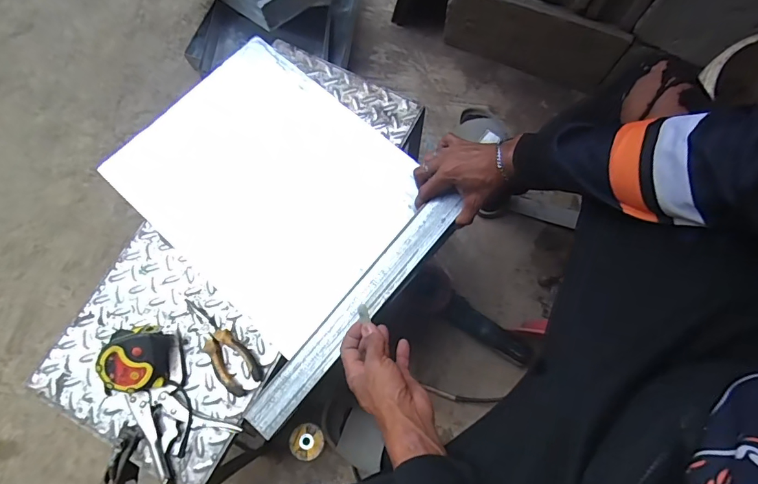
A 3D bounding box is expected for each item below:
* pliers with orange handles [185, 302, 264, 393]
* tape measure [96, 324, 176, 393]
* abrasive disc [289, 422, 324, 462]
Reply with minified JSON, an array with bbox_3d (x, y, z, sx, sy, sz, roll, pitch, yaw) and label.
[{"bbox_3d":[-0.226,0.143,0.600,0.048,0.018,0.155,-39,76,-9],"label":"pliers with orange handles"},{"bbox_3d":[-0.329,0.157,0.572,0.079,0.056,0.088,3,74,2],"label":"tape measure"},{"bbox_3d":[-0.145,0.402,0.848,0.066,0.007,0.066,18,75,7],"label":"abrasive disc"}]

